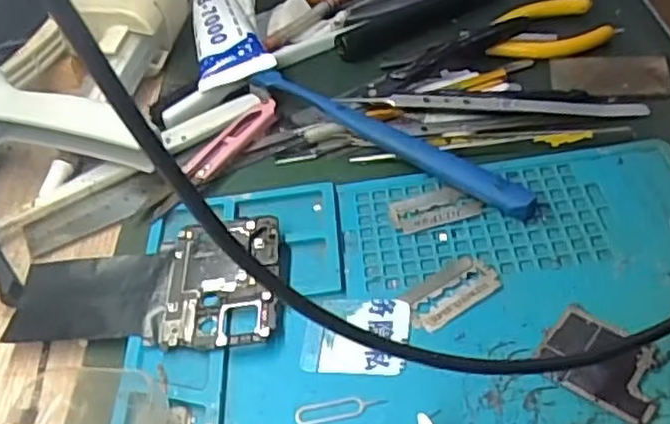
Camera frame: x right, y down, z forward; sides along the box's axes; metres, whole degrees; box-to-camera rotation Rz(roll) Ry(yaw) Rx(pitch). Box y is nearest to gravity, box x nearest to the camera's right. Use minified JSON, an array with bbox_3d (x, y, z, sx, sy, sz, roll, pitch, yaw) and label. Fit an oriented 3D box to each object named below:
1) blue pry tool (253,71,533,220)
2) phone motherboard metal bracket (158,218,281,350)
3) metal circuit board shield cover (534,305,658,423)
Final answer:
[{"bbox_3d":[0.024,-0.041,0.352,0.175,0.012,0.017,30,55,35],"label":"blue pry tool"},{"bbox_3d":[-0.047,0.029,0.296,0.047,0.008,0.066,-6,42,4],"label":"phone motherboard metal bracket"},{"bbox_3d":[0.095,0.053,0.248,0.042,0.004,0.034,23,51,31],"label":"metal circuit board shield cover"}]

